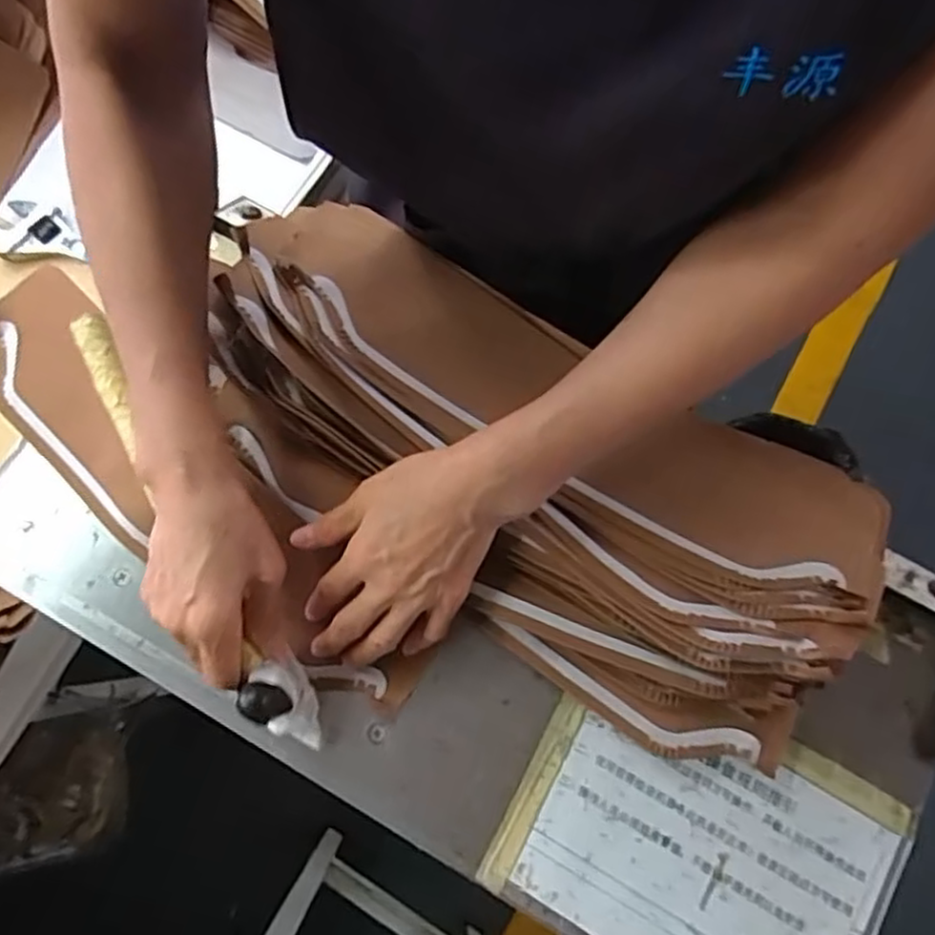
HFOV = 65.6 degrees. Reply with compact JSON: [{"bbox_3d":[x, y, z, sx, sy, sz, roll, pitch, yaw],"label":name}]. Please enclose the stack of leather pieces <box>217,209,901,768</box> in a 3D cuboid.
[{"bbox_3d":[0.035,-0.015,0.463,0.448,0.078,0.217,34,78,6],"label":"stack of leather pieces"}]

